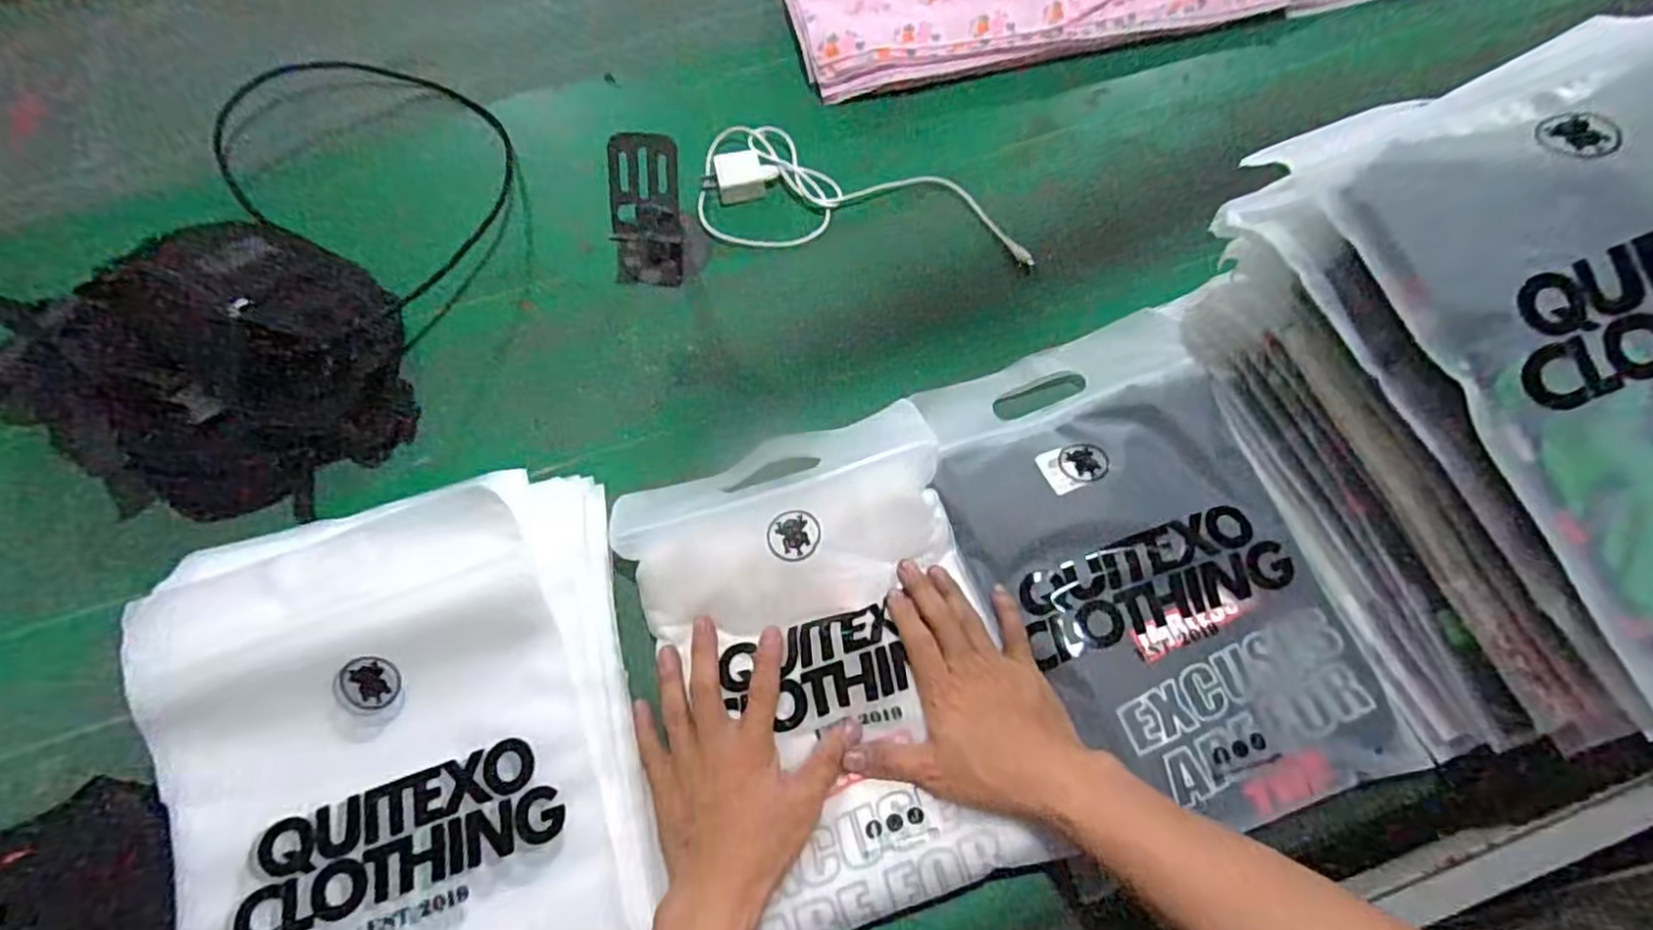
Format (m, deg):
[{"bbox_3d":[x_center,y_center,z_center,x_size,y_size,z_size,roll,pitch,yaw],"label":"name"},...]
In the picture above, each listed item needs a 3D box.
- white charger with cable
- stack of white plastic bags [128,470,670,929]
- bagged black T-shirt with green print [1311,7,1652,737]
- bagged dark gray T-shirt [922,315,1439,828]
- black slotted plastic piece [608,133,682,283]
[{"bbox_3d":[0.034,-0.247,0.678,0.306,0.023,0.119,8,68,6],"label":"white charger with cable"},{"bbox_3d":[-0.259,0.211,0.451,0.282,0.050,0.388,-16,68,-4],"label":"stack of white plastic bags"},{"bbox_3d":[0.430,-0.078,0.375,0.226,0.052,0.329,-18,68,-5],"label":"bagged black T-shirt with green print"},{"bbox_3d":[0.227,0.065,0.530,0.219,0.030,0.356,-20,68,-5],"label":"bagged dark gray T-shirt"},{"bbox_3d":[-0.157,-0.214,0.628,0.071,0.103,0.069,4,68,4],"label":"black slotted plastic piece"}]

